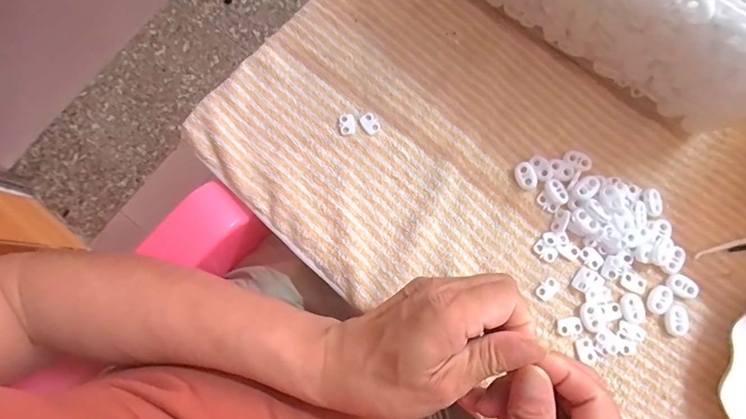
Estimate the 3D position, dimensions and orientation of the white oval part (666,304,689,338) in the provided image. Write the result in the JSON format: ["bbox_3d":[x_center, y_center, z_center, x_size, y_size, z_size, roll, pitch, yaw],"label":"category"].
[{"bbox_3d":[0.229,0.084,0.319,0.016,0.005,0.023,2,81,1],"label":"white oval part"}]

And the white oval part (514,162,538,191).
[{"bbox_3d":[0.123,-0.026,0.339,0.015,0.004,0.023,-24,85,18],"label":"white oval part"}]

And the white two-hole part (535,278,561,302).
[{"bbox_3d":[0.136,0.061,0.325,0.019,0.004,0.013,-39,82,-5],"label":"white two-hole part"}]

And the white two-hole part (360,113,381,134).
[{"bbox_3d":[-0.002,-0.072,0.352,0.013,0.004,0.018,-36,82,-5],"label":"white two-hole part"}]

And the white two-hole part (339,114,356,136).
[{"bbox_3d":[-0.021,-0.071,0.352,0.014,0.004,0.019,-7,80,0],"label":"white two-hole part"}]

